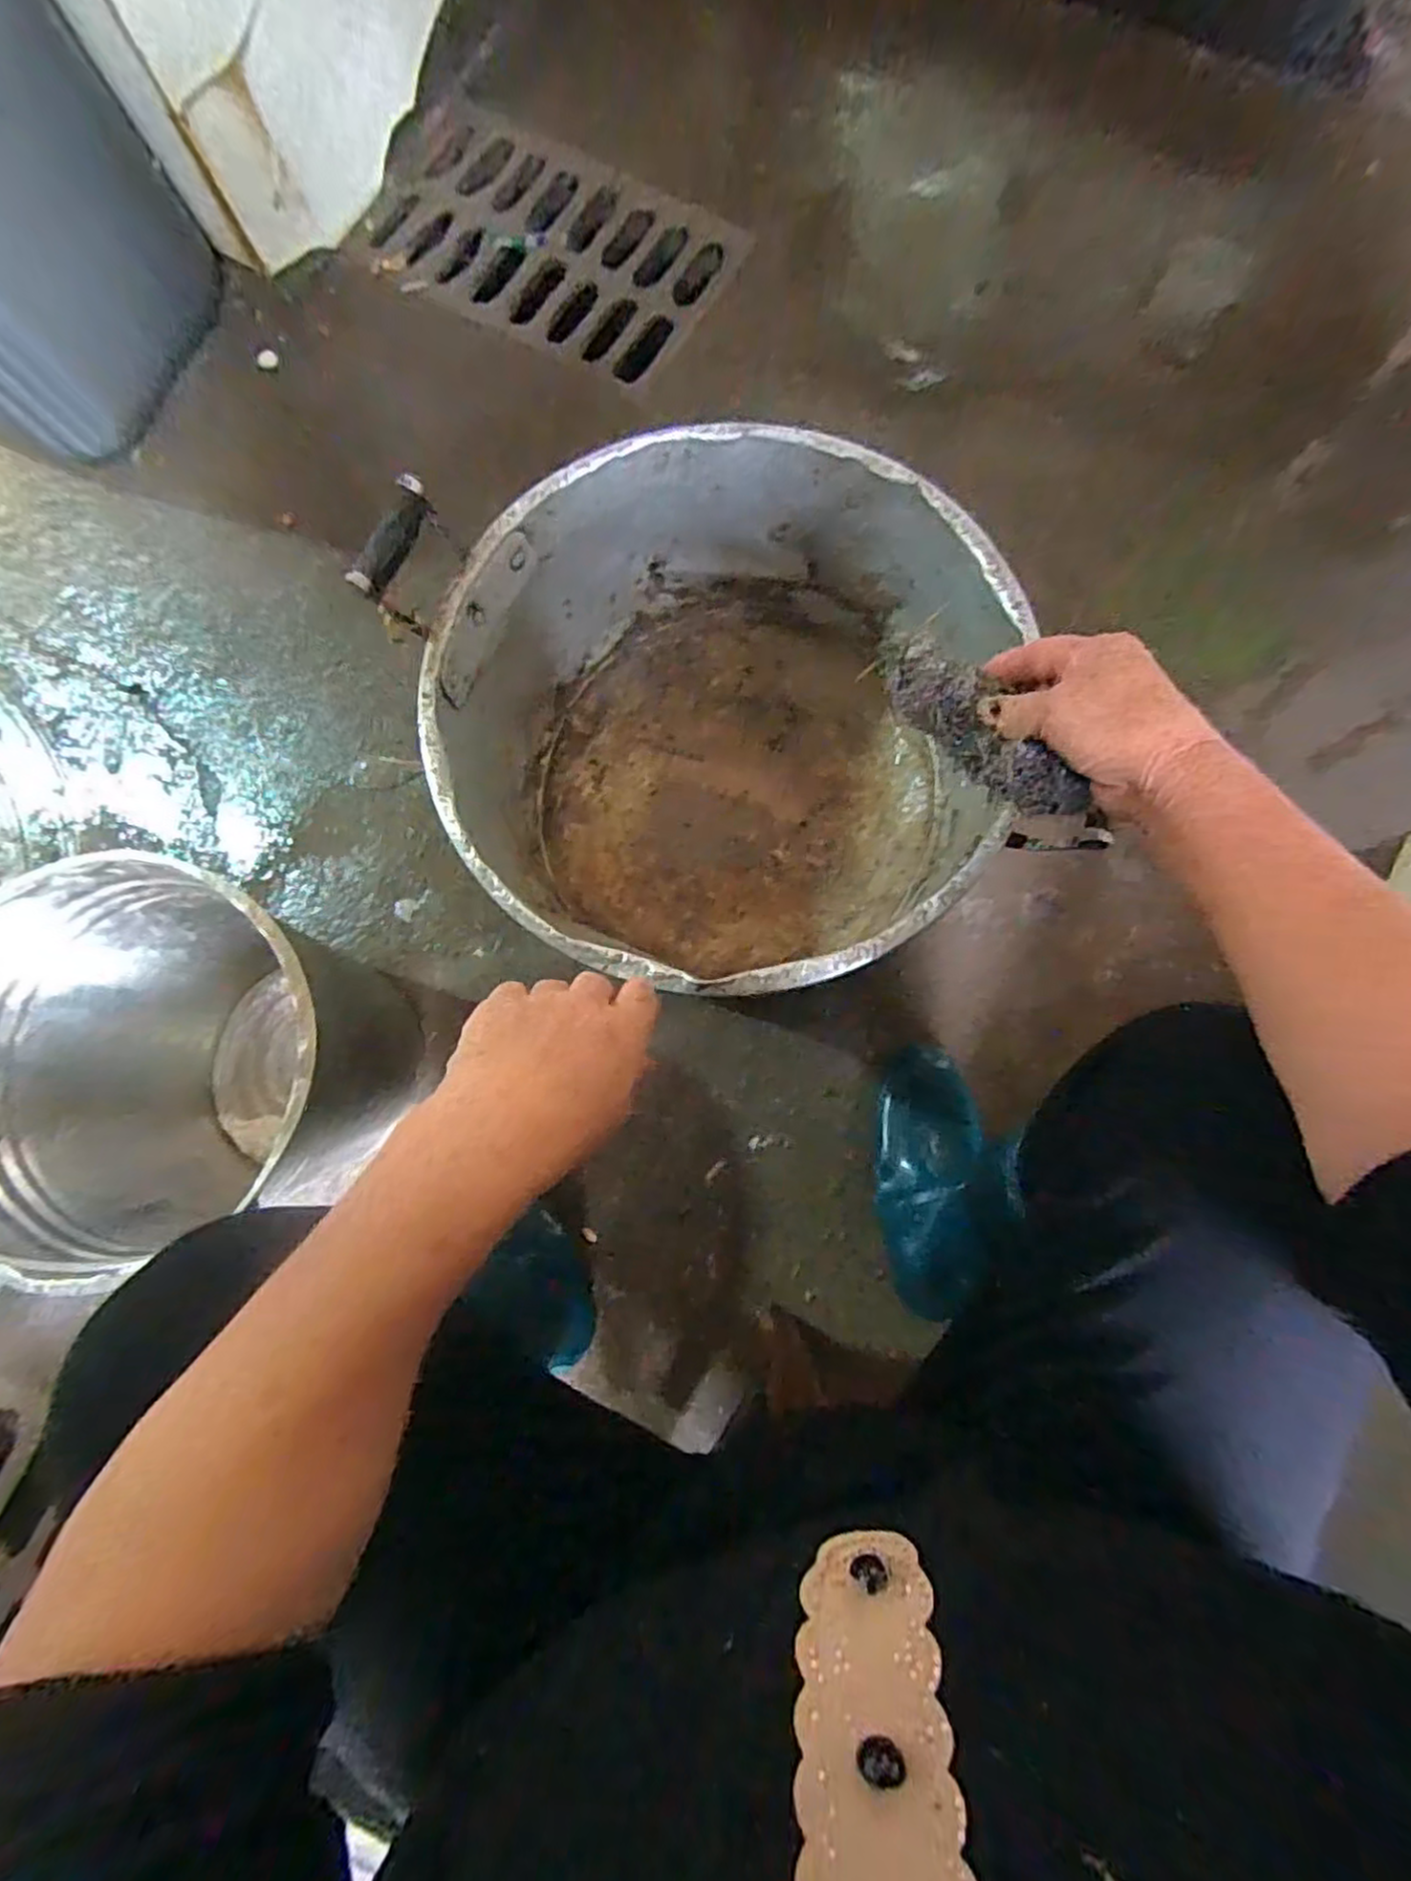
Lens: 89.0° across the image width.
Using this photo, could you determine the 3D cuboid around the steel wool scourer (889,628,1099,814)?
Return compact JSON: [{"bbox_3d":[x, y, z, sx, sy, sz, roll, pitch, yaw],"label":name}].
[{"bbox_3d":[0.151,-0.115,0.400,0.036,0.032,0.132,-39,75,-2],"label":"steel wool scourer"}]

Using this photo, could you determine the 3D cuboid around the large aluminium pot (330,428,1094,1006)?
[{"bbox_3d":[0.022,-0.168,0.655,0.424,0.282,0.438,-1,82,4],"label":"large aluminium pot"}]

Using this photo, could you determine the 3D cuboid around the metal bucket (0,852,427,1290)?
[{"bbox_3d":[-0.430,0.102,0.615,0.301,0.335,0.290,0,79,2],"label":"metal bucket"}]

